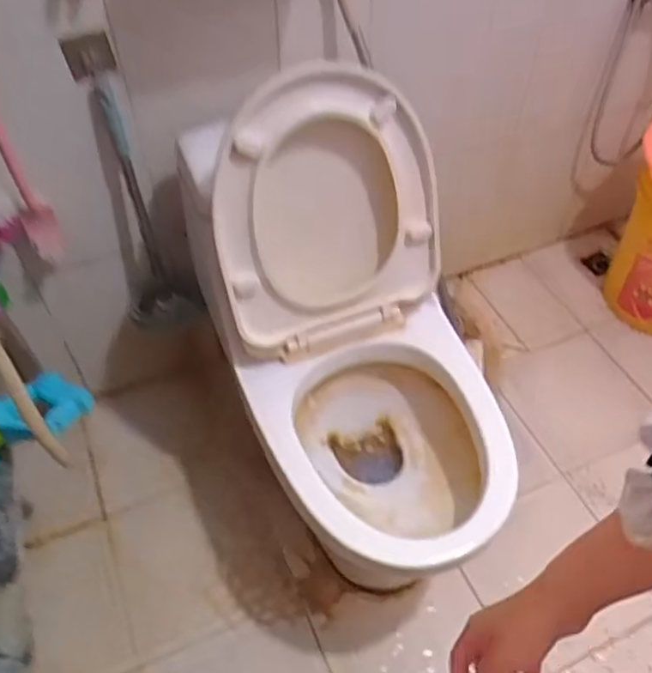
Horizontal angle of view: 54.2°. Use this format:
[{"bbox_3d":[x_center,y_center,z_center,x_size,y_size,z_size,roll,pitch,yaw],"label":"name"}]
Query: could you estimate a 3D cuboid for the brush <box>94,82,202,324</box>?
[{"bbox_3d":[-0.304,-0.180,1.037,0.121,0.409,0.106,-25,54,-19],"label":"brush"}]

